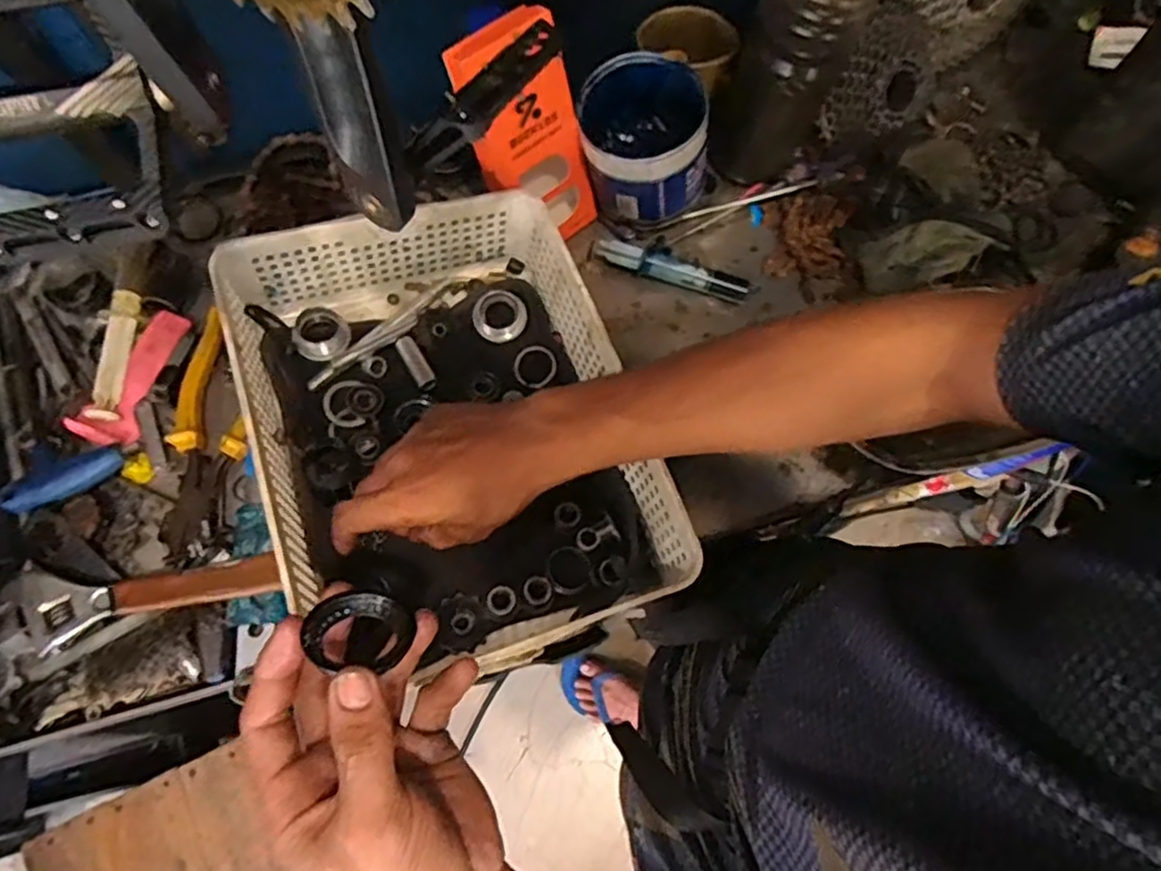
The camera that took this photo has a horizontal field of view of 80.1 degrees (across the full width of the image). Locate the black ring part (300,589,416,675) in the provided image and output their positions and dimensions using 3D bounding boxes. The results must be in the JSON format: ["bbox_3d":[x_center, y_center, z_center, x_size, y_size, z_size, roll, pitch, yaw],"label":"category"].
[{"bbox_3d":[-0.102,0.089,0.315,0.042,0.009,0.043,11,38,-9],"label":"black ring part"}]

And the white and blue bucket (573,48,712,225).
[{"bbox_3d":[0.052,-0.242,0.586,0.109,0.105,0.105,10,73,1],"label":"white and blue bucket"}]

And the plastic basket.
[{"bbox_3d":[-0.089,-0.008,0.498,0.248,0.110,0.328,-18,75,-7],"label":"plastic basket"}]

